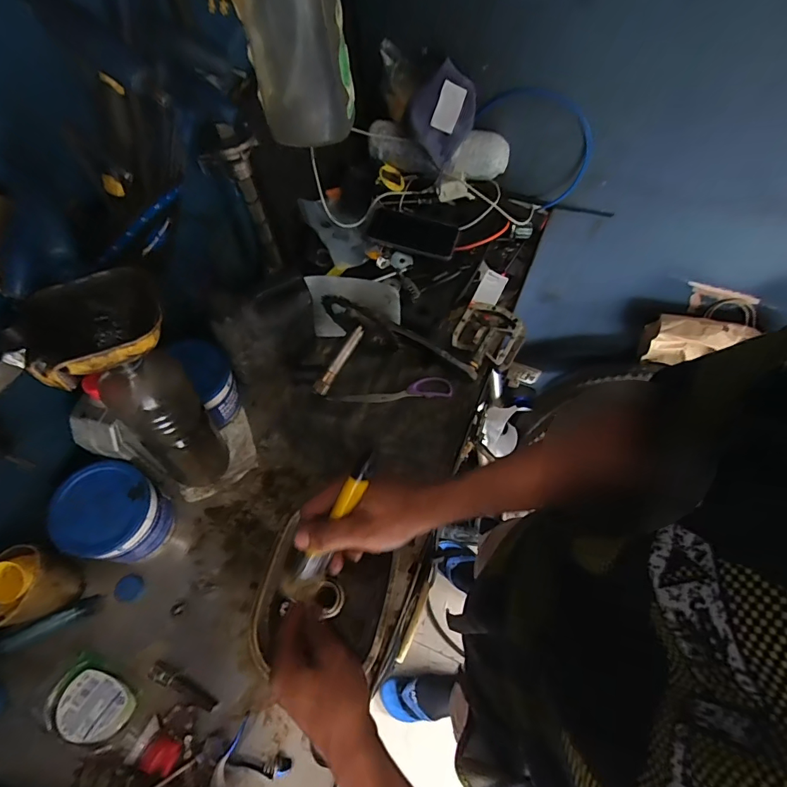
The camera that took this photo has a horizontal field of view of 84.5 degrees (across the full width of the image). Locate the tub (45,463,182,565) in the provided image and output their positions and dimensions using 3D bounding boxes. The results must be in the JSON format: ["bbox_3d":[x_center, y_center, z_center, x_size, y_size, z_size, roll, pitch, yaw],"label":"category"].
[{"bbox_3d":[-0.329,0.148,0.523,0.099,0.100,0.099,1,62,-2],"label":"tub"}]

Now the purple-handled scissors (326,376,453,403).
[{"bbox_3d":[-0.003,-0.005,0.672,0.186,0.011,0.035,-3,62,-4],"label":"purple-handled scissors"}]

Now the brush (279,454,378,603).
[{"bbox_3d":[-0.057,0.123,0.398,0.026,0.038,0.163,31,110,14],"label":"brush"}]

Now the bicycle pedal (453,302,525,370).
[{"bbox_3d":[0.151,-0.089,0.691,0.102,0.034,0.105,25,64,11],"label":"bicycle pedal"}]

